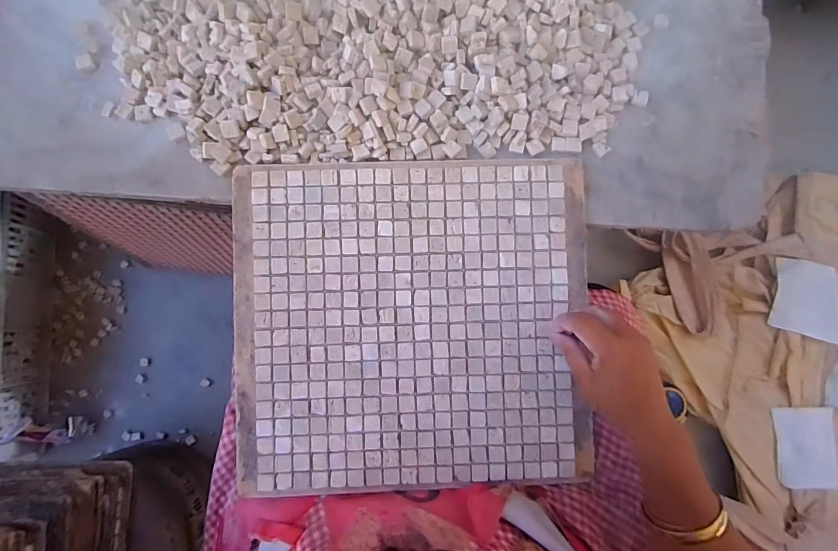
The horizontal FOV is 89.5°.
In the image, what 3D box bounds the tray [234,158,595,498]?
[{"bbox_3d":[-0.007,0.046,0.421,0.344,0.018,0.319,-2,87,3],"label":"tray"}]

